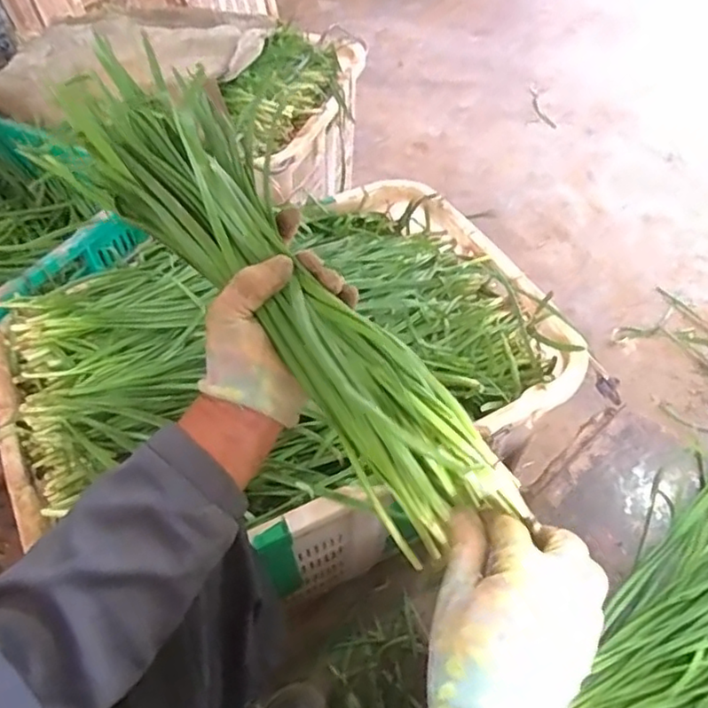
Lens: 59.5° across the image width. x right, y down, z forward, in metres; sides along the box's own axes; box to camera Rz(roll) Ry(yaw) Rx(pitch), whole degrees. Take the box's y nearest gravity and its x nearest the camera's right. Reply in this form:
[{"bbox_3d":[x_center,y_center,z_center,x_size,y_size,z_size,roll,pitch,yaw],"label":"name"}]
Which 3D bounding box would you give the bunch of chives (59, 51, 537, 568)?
[{"bbox_3d":[-0.057,-0.048,0.455,0.102,0.080,0.432,-37,80,-24],"label":"bunch of chives"}]

